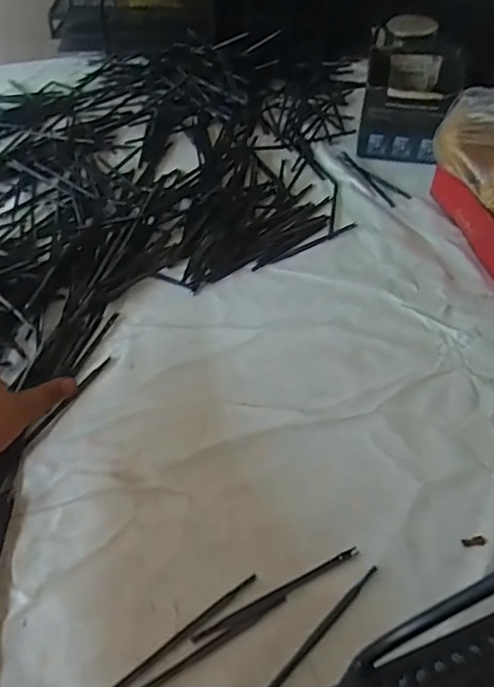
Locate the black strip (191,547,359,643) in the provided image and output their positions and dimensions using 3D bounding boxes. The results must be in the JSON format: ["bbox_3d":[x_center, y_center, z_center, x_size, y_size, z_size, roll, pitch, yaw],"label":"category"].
[{"bbox_3d":[0.024,0.183,0.385,0.134,0.008,0.007,-20,52,-17],"label":"black strip"}]

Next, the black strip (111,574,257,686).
[{"bbox_3d":[-0.048,0.207,0.370,0.132,0.007,0.006,-30,56,-24],"label":"black strip"}]

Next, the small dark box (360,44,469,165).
[{"bbox_3d":[0.237,-0.350,0.780,0.122,0.109,0.147,13,51,11],"label":"small dark box"}]

